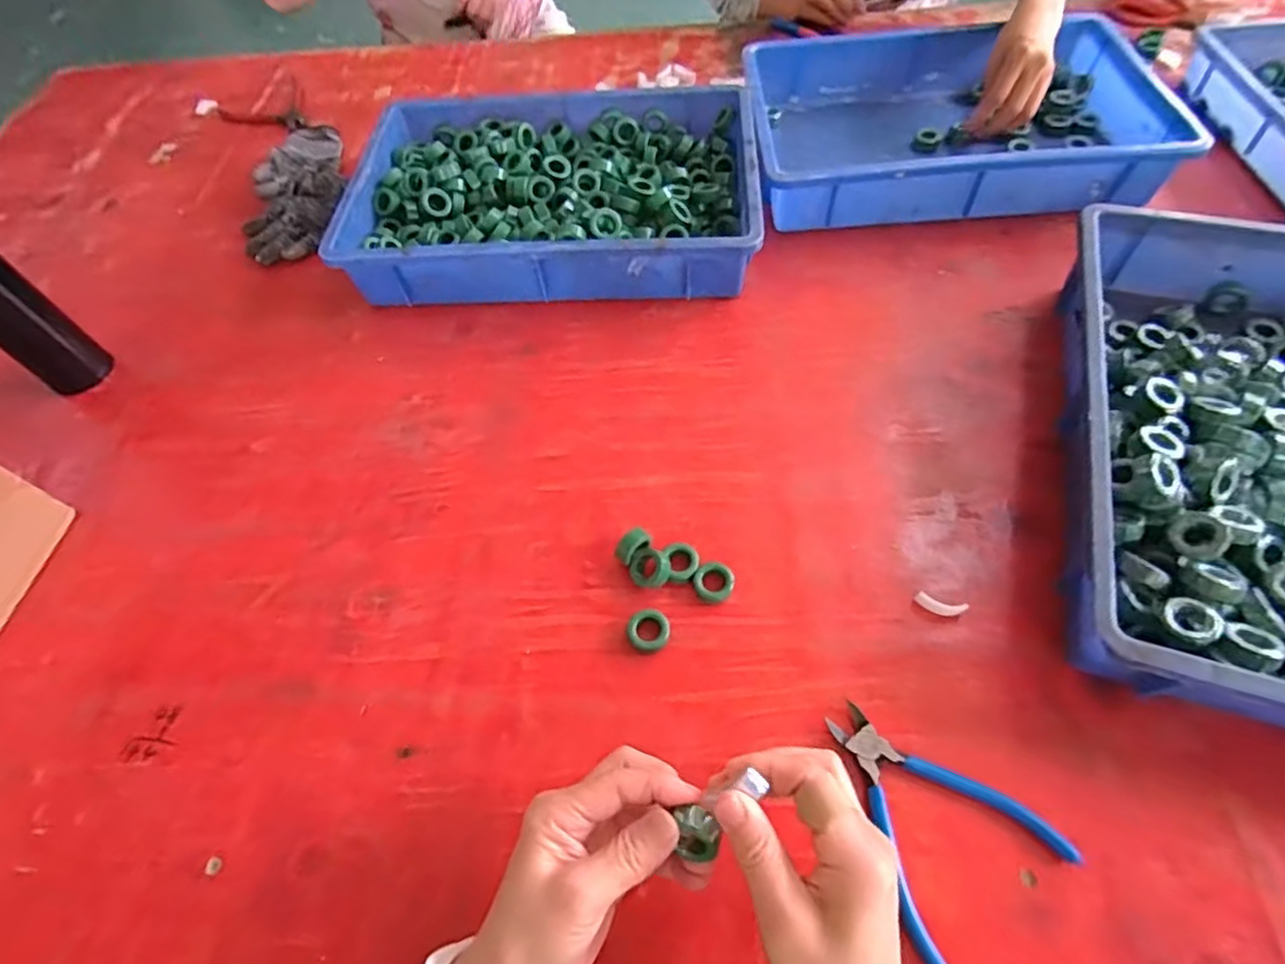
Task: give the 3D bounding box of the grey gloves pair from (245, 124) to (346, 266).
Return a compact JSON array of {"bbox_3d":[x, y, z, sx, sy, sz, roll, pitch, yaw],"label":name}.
[{"bbox_3d":[-0.433,-0.378,0.799,0.104,0.036,0.265,-9,58,-1],"label":"grey gloves pair"}]

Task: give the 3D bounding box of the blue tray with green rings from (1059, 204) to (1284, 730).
[{"bbox_3d":[0.477,-0.025,0.476,0.286,0.081,0.437,14,60,13],"label":"blue tray with green rings"}]

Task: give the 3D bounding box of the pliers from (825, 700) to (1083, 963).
[{"bbox_3d":[0.179,0.205,0.396,0.114,0.010,0.142,-30,61,-14],"label":"pliers"}]

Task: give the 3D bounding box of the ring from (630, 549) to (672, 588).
[{"bbox_3d":[0.006,0.067,0.487,0.031,0.010,0.030,-3,84,29],"label":"ring"}]

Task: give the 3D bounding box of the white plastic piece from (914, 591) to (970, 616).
[{"bbox_3d":[0.222,0.091,0.467,0.035,0.009,0.012,20,62,16],"label":"white plastic piece"}]

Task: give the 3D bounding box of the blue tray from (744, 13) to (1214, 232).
[{"bbox_3d":[0.349,-0.424,0.743,0.438,0.076,0.293,-3,58,3],"label":"blue tray"}]

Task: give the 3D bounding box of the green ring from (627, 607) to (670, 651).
[{"bbox_3d":[0.005,0.111,0.466,0.030,0.013,0.029,-2,58,3],"label":"green ring"}]

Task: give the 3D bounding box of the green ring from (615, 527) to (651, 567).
[{"bbox_3d":[-0.008,0.053,0.496,0.029,0.031,0.016,-41,64,-19],"label":"green ring"}]

